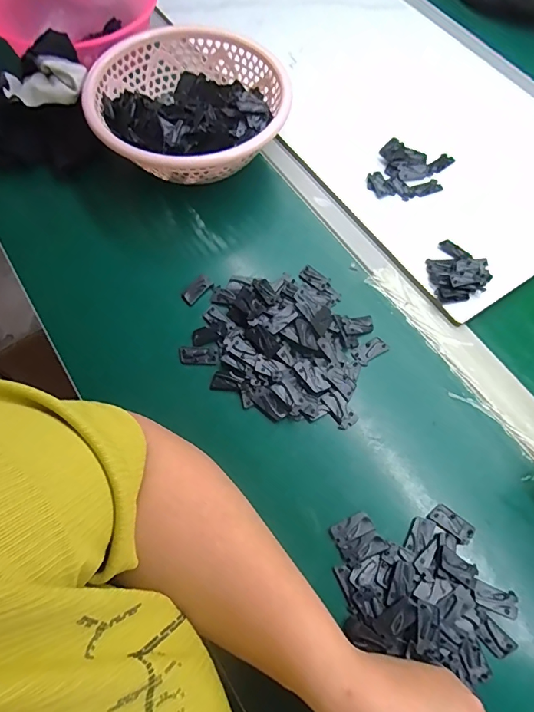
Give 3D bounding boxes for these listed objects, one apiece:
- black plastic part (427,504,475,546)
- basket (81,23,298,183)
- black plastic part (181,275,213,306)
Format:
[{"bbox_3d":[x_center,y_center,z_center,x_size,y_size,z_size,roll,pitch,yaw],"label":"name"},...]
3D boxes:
[{"bbox_3d":[0.151,0.136,0.359,0.036,0.004,0.018,35,69,12],"label":"black plastic part"},{"bbox_3d":[-0.082,-0.263,0.486,0.204,0.070,0.191,1,66,-3],"label":"basket"},{"bbox_3d":[-0.070,-0.066,0.443,0.016,0.004,0.034,38,69,13],"label":"black plastic part"}]

